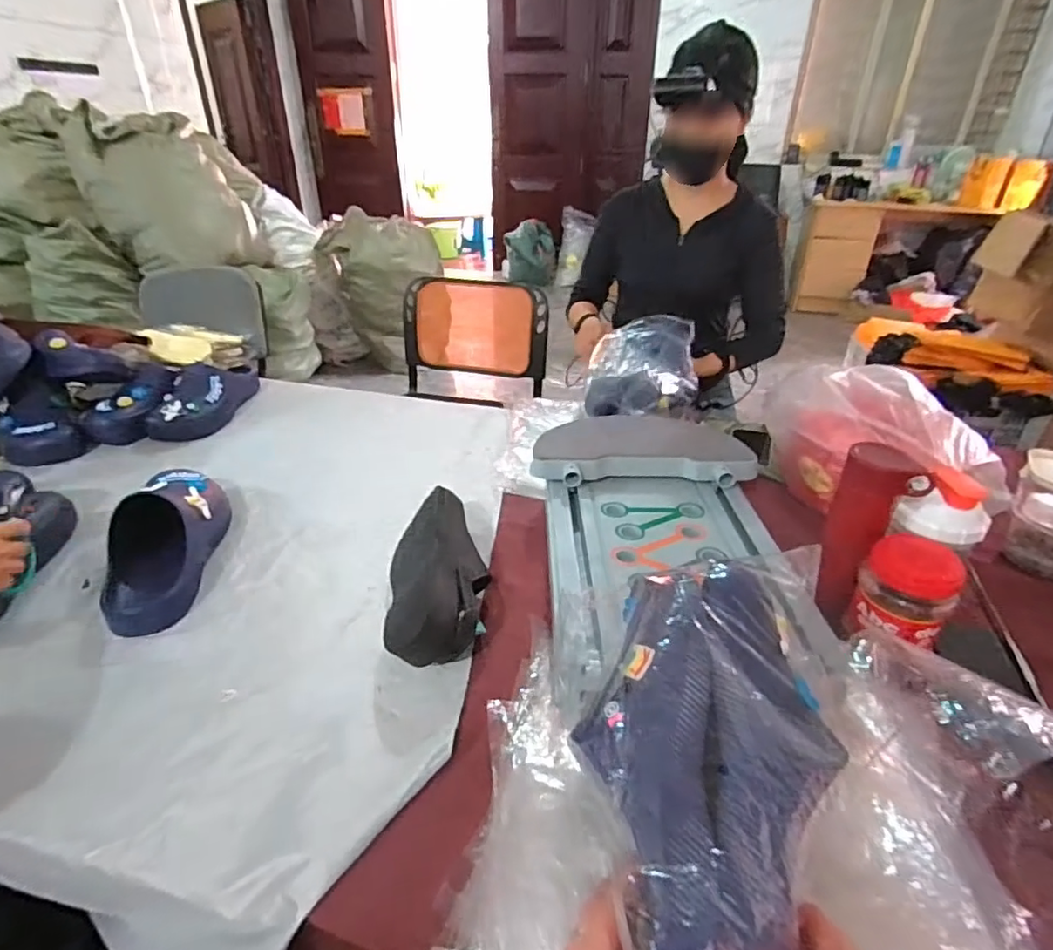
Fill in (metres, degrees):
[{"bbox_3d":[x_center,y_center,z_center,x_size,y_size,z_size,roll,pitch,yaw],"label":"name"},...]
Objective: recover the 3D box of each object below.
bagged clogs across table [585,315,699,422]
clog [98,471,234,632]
[{"bbox_3d":[0.230,-0.201,1.098,0.193,0.125,0.259,9,33,12],"label":"bagged clogs across table"},{"bbox_3d":[-0.490,0.074,0.790,0.101,0.095,0.297,-5,32,-9],"label":"clog"}]

